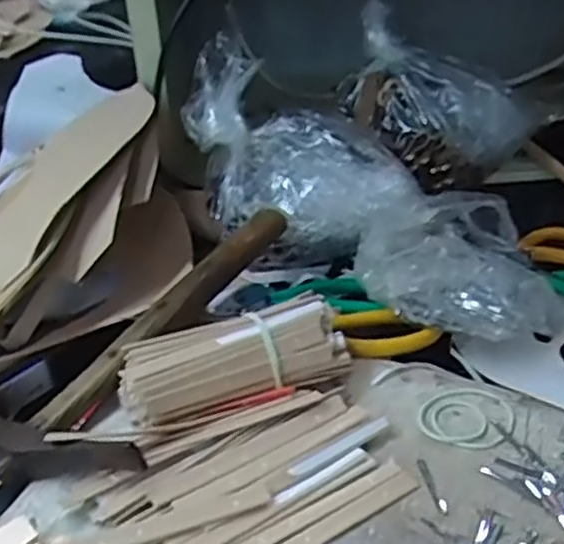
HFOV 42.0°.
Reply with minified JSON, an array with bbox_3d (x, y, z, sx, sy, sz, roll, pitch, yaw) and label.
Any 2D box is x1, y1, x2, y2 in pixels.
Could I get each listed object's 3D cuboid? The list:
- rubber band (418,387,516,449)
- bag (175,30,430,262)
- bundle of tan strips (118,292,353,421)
[{"bbox_3d":[0.096,0.075,0.384,0.047,0.005,0.044,0,37,0],"label":"rubber band"},{"bbox_3d":[0.014,-0.085,0.527,0.167,0.123,0.105,6,35,12],"label":"bag"},{"bbox_3d":[-0.026,0.045,0.389,0.116,0.029,0.047,-12,39,-15],"label":"bundle of tan strips"}]

